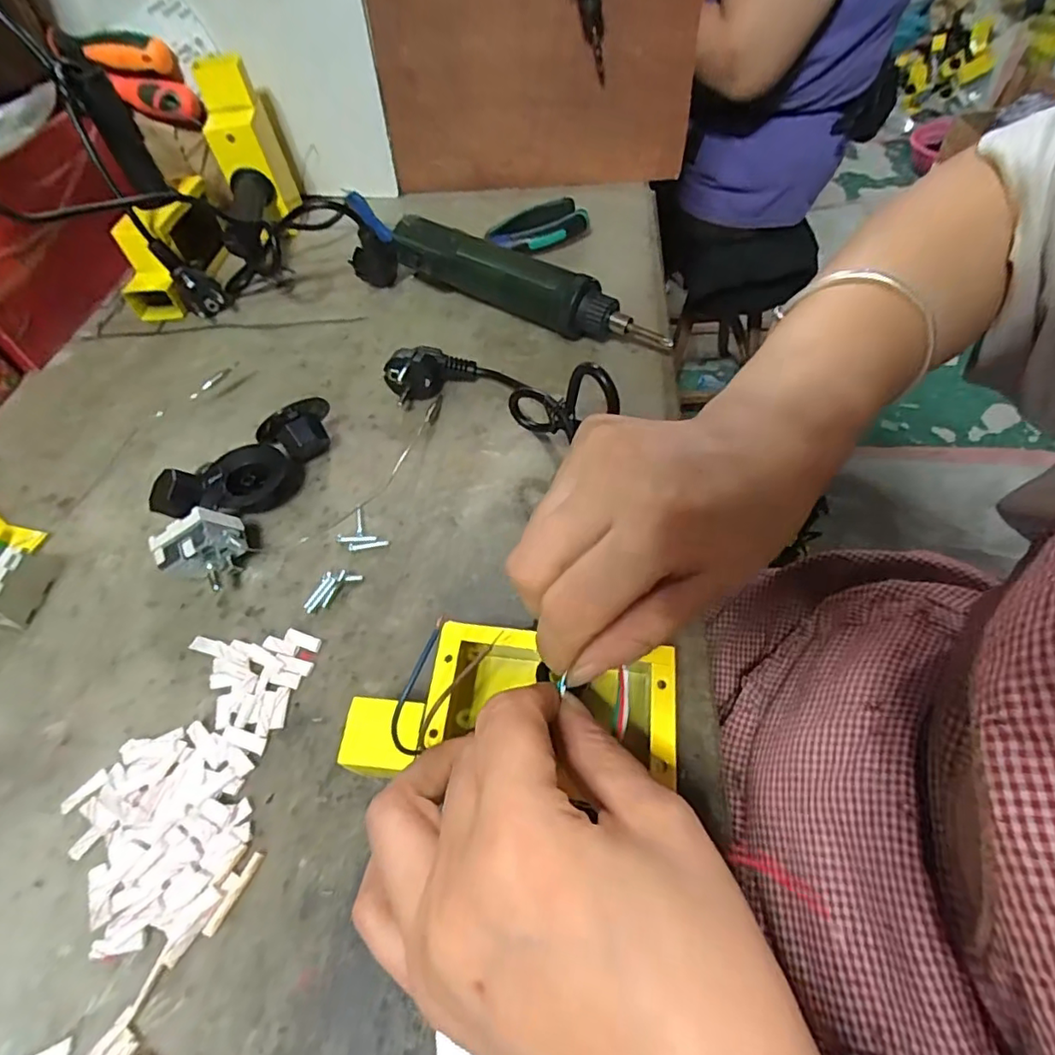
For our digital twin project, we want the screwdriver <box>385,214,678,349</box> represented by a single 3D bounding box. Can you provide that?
[{"bbox_3d":[-0.004,-0.182,0.428,0.231,0.045,0.034,25,60,21],"label":"screwdriver"}]

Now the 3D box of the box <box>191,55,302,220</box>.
[{"bbox_3d":[-0.254,-0.345,0.514,0.044,0.124,0.081,-9,54,-1],"label":"box"}]

